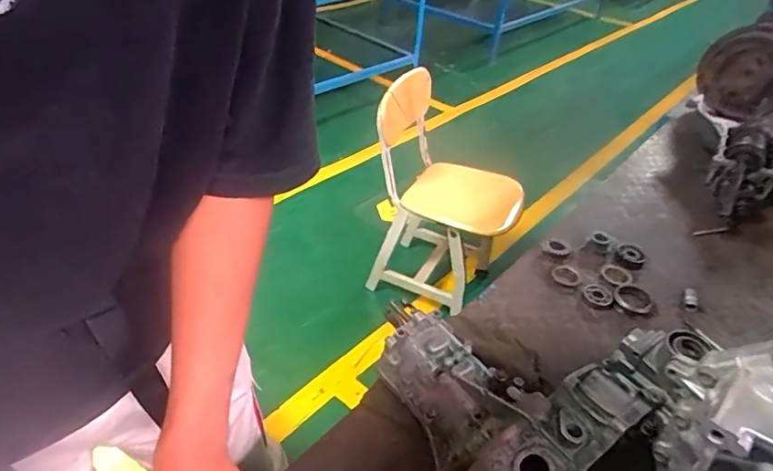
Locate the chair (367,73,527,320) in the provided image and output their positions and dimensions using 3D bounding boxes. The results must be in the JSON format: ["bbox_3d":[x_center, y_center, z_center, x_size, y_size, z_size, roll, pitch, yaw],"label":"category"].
[{"bbox_3d":[0.232,-0.145,1.796,0.471,0.726,0.424,17,40,14],"label":"chair"}]

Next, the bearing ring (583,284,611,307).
[{"bbox_3d":[0.409,0.115,0.987,0.052,0.012,0.056,3,39,-3],"label":"bearing ring"}]

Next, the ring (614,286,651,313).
[{"bbox_3d":[0.461,0.117,0.951,0.071,0.009,0.071,3,39,-3],"label":"ring"}]

